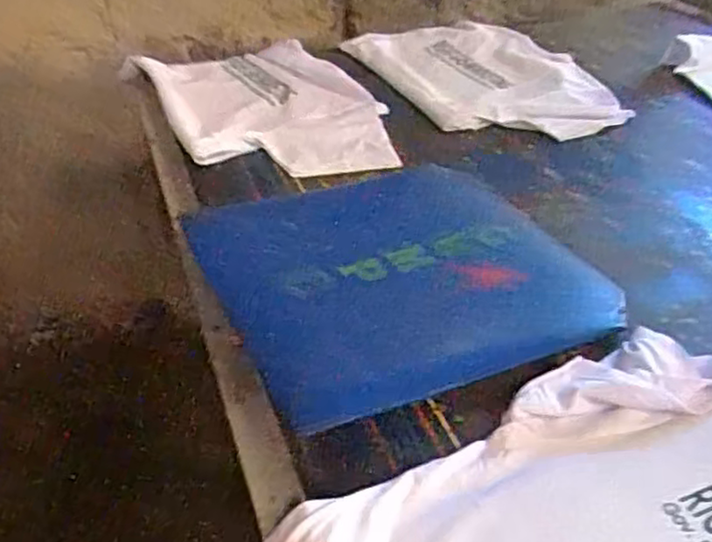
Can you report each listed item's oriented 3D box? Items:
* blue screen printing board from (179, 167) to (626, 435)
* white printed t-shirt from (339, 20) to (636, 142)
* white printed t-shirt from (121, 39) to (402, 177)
[{"bbox_3d":[0.046,-0.013,0.836,0.406,0.040,0.426,-19,40,-18],"label":"blue screen printing board"},{"bbox_3d":[0.231,-0.381,1.314,0.368,0.037,0.558,-15,39,-19],"label":"white printed t-shirt"},{"bbox_3d":[-0.152,-0.284,1.203,0.343,0.061,0.540,-17,40,-22],"label":"white printed t-shirt"}]

